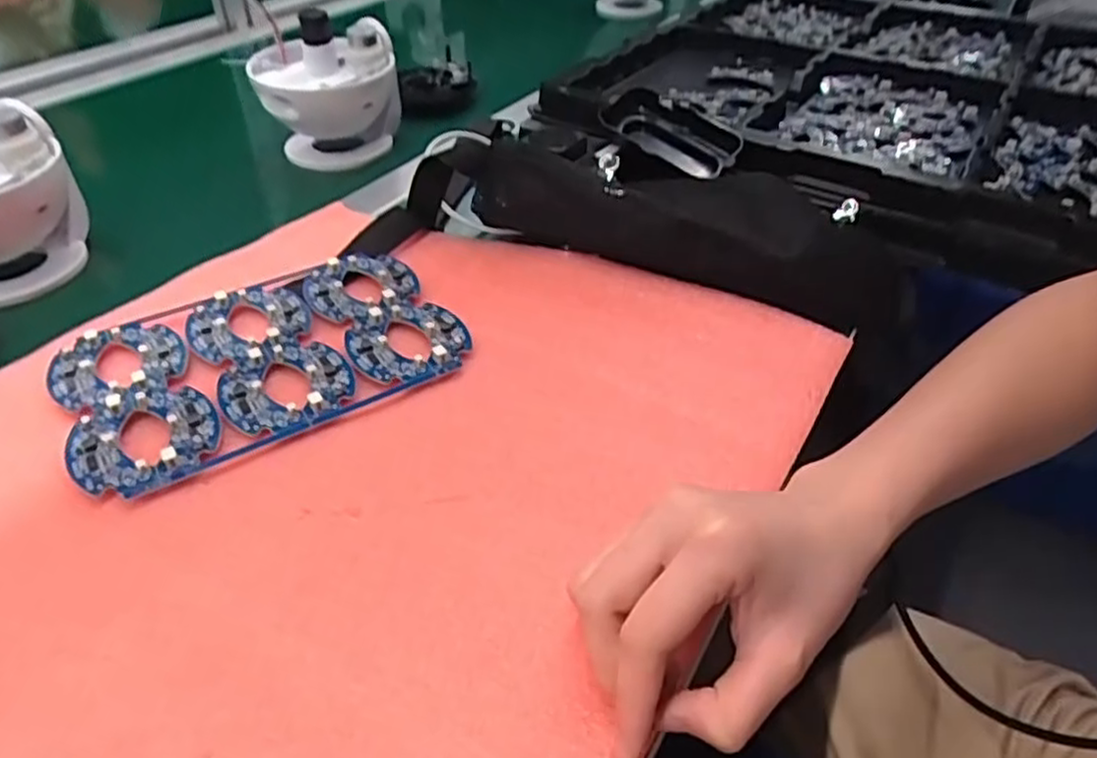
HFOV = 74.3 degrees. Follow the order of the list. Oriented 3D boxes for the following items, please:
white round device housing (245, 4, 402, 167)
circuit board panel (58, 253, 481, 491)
[{"bbox_3d":[-0.194,-0.245,0.626,0.112,0.125,0.088,3,42,1],"label":"white round device housing"},{"bbox_3d":[-0.157,-0.015,0.402,0.199,0.008,0.135,-24,48,-25],"label":"circuit board panel"}]

